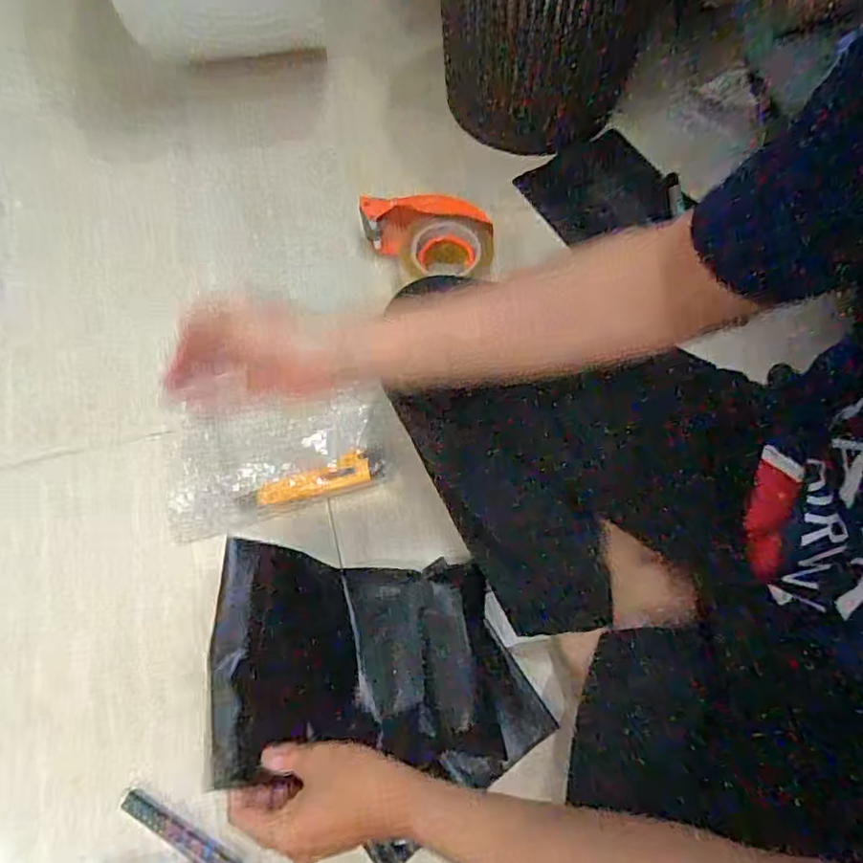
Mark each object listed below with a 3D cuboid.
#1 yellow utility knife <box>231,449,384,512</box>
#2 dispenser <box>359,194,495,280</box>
[{"bbox_3d":[-0.133,0.055,0.693,0.159,0.019,0.036,-17,92,-10],"label":"yellow utility knife"},{"bbox_3d":[-0.007,-0.236,0.783,0.167,0.070,0.094,6,66,3],"label":"dispenser"}]

